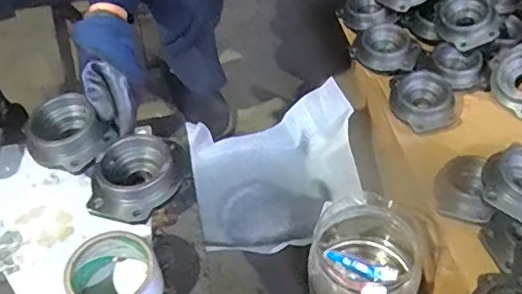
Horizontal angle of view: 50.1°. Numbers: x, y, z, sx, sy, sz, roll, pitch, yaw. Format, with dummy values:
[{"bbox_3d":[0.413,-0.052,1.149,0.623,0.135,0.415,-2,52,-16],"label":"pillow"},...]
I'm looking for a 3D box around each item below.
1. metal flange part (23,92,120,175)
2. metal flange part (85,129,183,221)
[{"bbox_3d":[-0.240,-0.013,0.685,0.085,0.047,0.098,-32,53,-22],"label":"metal flange part"},{"bbox_3d":[-0.142,0.034,0.641,0.115,0.035,0.090,-33,53,-23],"label":"metal flange part"}]

